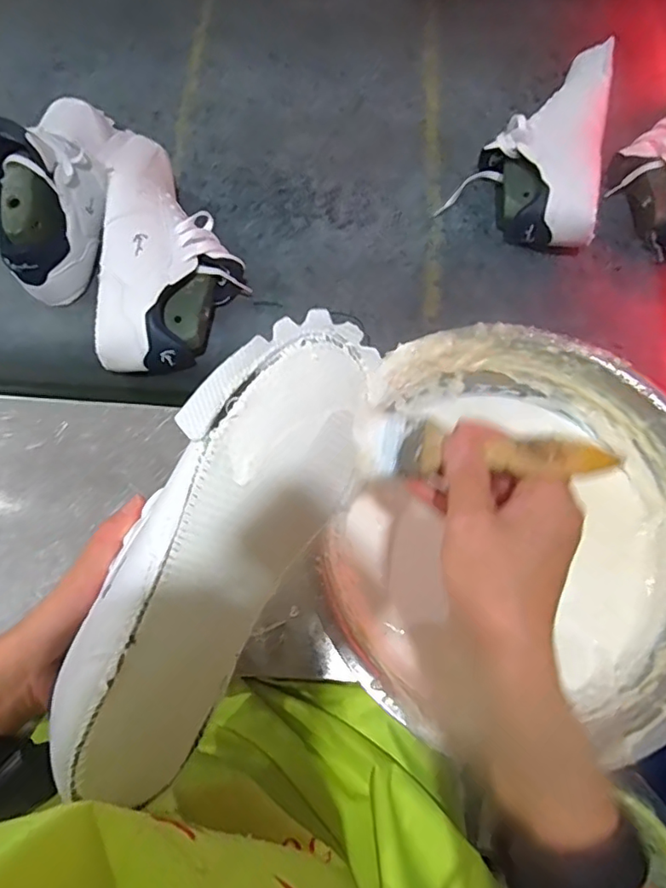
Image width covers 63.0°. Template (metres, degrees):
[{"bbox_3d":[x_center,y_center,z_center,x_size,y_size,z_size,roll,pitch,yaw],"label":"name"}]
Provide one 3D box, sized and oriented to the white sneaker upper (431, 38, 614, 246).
[{"bbox_3d":[0.265,-0.359,0.652,0.170,0.085,0.255,28,74,9],"label":"white sneaker upper"}]

